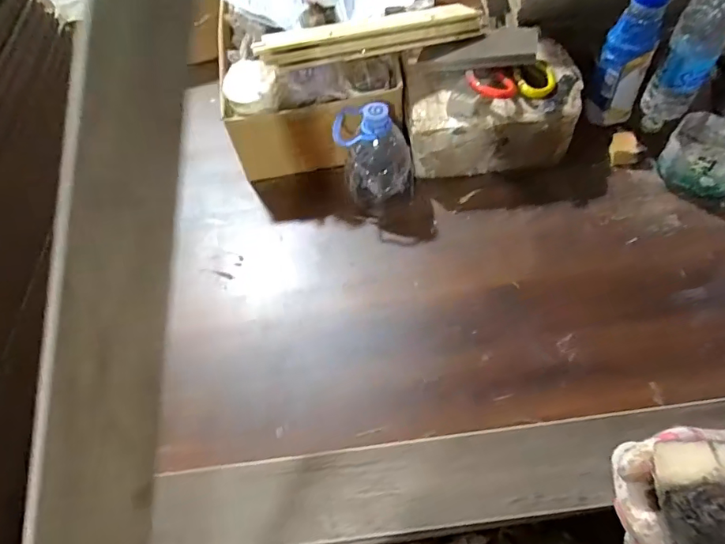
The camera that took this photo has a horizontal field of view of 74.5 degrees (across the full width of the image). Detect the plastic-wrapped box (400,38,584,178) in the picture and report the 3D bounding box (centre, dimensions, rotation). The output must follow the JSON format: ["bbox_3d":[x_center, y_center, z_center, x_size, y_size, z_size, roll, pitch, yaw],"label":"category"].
[{"bbox_3d":[0.181,-0.232,0.685,0.233,0.116,0.146,-4,60,2],"label":"plastic-wrapped box"}]

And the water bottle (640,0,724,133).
[{"bbox_3d":[0.451,-0.299,0.650,0.071,0.214,0.070,29,66,19],"label":"water bottle"}]

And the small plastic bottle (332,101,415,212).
[{"bbox_3d":[0.019,-0.160,0.648,0.101,0.141,0.086,-3,60,2],"label":"small plastic bottle"}]

